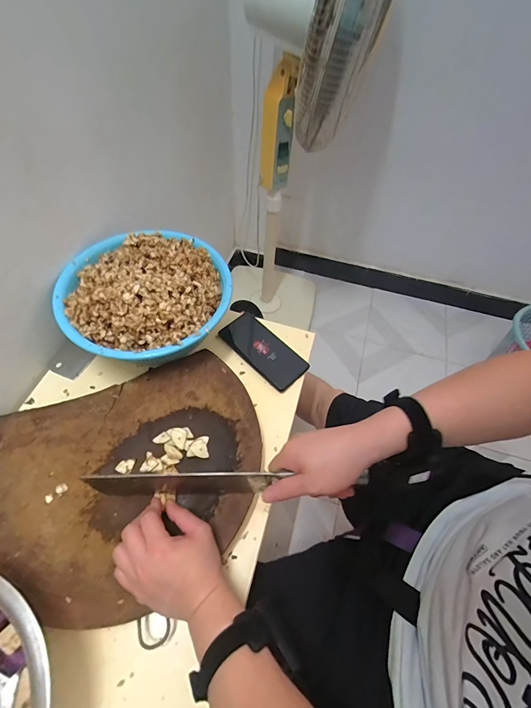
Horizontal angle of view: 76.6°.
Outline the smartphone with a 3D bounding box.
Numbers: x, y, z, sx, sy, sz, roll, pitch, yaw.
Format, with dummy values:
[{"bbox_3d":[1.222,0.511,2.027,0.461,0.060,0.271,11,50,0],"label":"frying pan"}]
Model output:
[{"bbox_3d":[-0.002,-0.008,0.588,0.154,0.011,0.074,42,69,17],"label":"smartphone"}]

